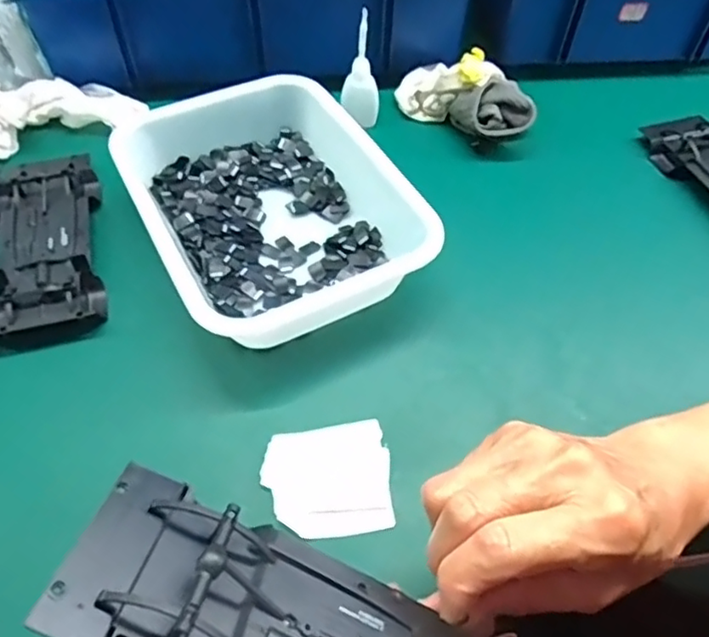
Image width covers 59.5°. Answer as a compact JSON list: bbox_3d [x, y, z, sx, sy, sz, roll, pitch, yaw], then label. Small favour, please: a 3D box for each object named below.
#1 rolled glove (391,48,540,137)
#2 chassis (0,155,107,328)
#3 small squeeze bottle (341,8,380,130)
[{"bbox_3d":[0.110,-0.221,0.598,0.142,0.065,0.077,27,58,31],"label":"rolled glove"},{"bbox_3d":[-0.250,-0.068,0.492,0.088,0.023,0.185,-11,54,-11],"label":"chassis"},{"bbox_3d":[0.007,-0.227,0.567,0.031,0.103,0.025,15,53,9],"label":"small squeeze bottle"}]

